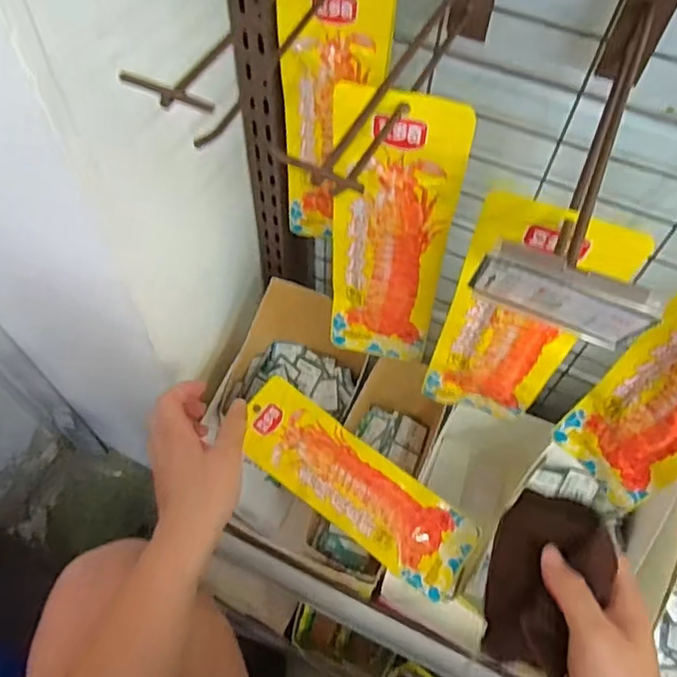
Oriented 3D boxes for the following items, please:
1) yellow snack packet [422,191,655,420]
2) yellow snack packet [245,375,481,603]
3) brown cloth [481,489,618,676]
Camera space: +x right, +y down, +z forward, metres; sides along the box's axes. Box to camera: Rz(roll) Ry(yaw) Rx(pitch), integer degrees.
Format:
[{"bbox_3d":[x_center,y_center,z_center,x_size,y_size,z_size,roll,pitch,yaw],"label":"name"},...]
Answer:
[{"bbox_3d":[0.099,-0.001,0.354,0.074,0.210,0.014,22,62,10],"label":"yellow snack packet"},{"bbox_3d":[0.012,0.128,0.514,0.225,0.017,0.073,37,65,13],"label":"yellow snack packet"},{"bbox_3d":[0.131,0.153,0.374,0.059,0.059,0.102,12,61,5],"label":"brown cloth"}]

